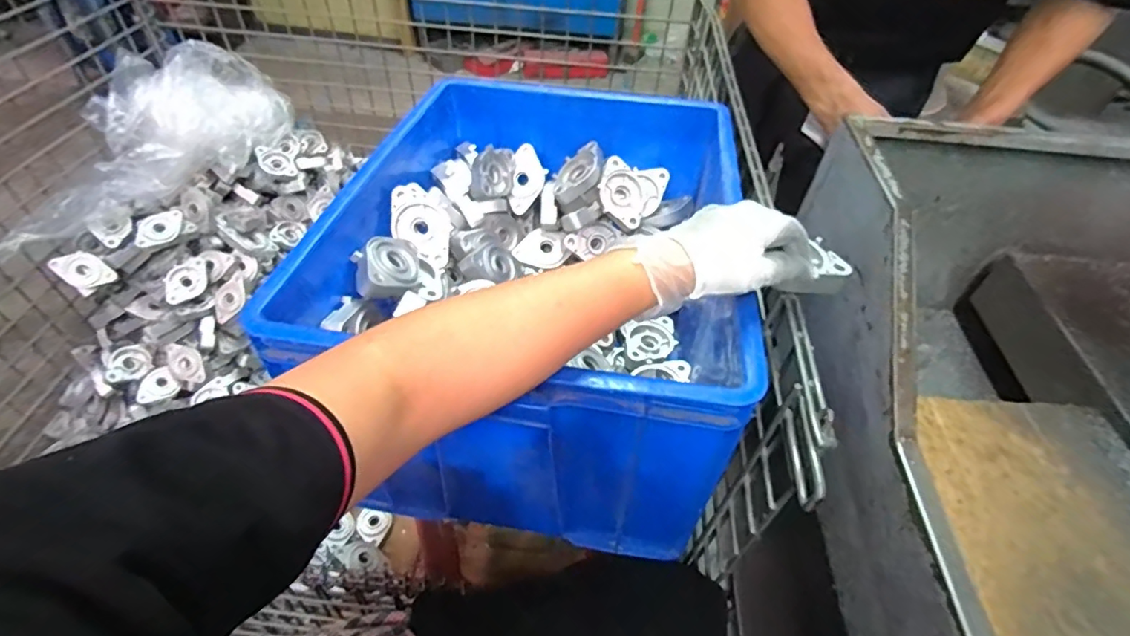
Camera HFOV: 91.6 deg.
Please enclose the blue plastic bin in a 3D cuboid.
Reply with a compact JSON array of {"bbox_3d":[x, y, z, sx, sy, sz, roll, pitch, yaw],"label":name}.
[{"bbox_3d":[-0.022,-0.058,0.680,0.406,0.276,0.540,10,48,4],"label":"blue plastic bin"}]

